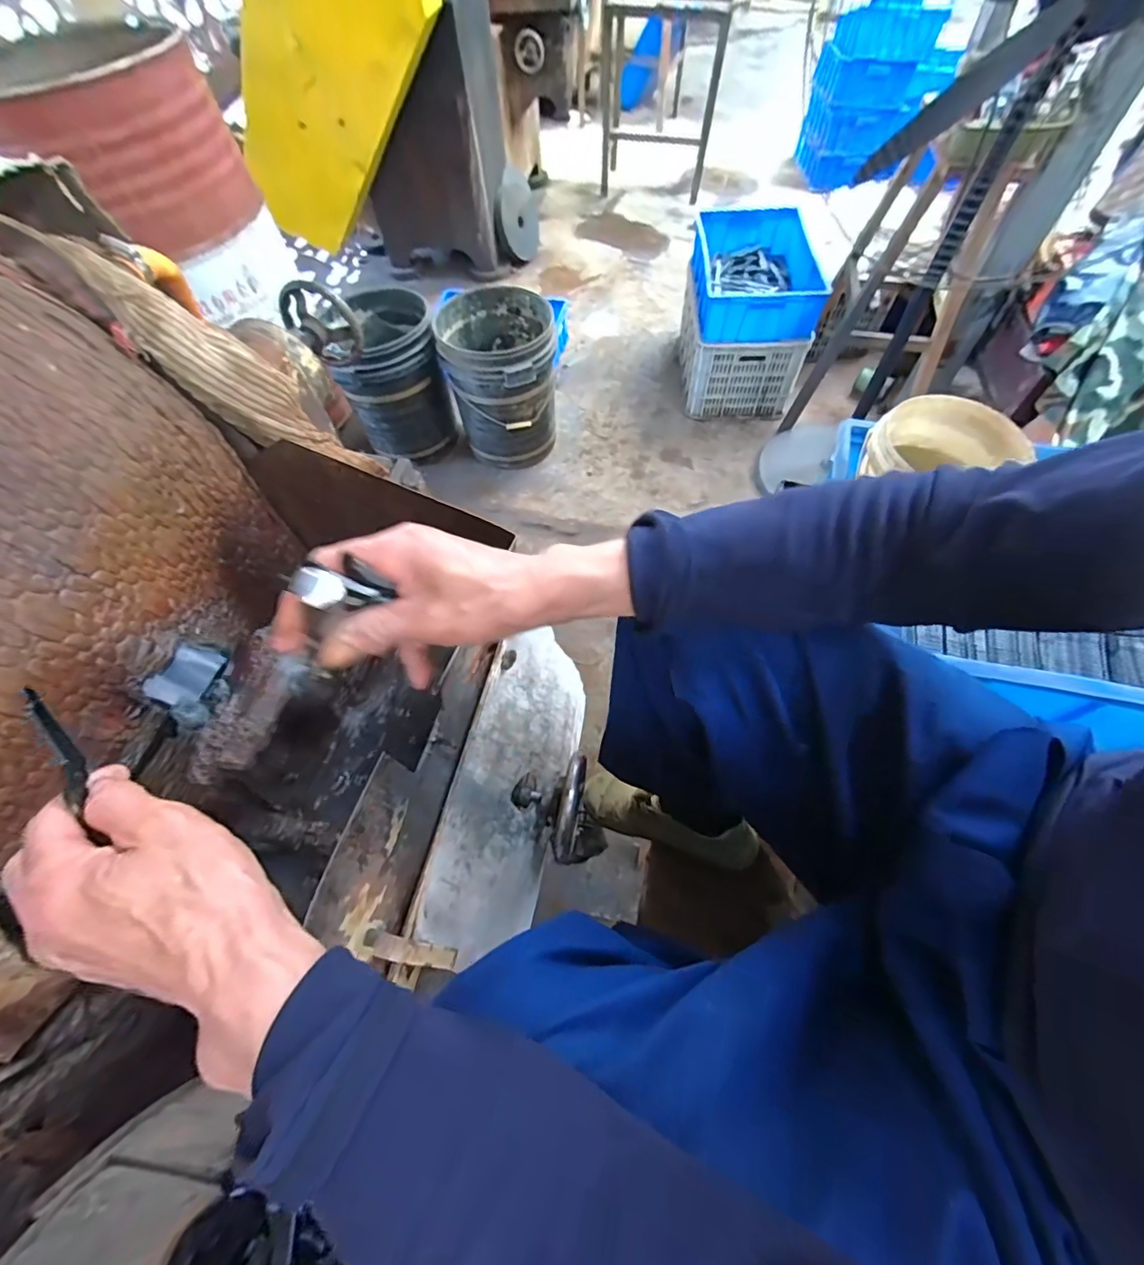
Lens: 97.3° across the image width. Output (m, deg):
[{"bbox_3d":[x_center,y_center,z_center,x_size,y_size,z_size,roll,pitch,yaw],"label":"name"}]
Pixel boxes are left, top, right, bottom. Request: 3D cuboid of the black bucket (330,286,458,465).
[{"bbox_3d":[-0.569,-0.826,1.676,0.301,0.391,0.346,-10,60,-4],"label":"black bucket"}]

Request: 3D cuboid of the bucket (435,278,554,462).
[{"bbox_3d":[-0.227,-0.796,1.648,0.329,0.417,0.361,-1,60,2],"label":"bucket"}]

